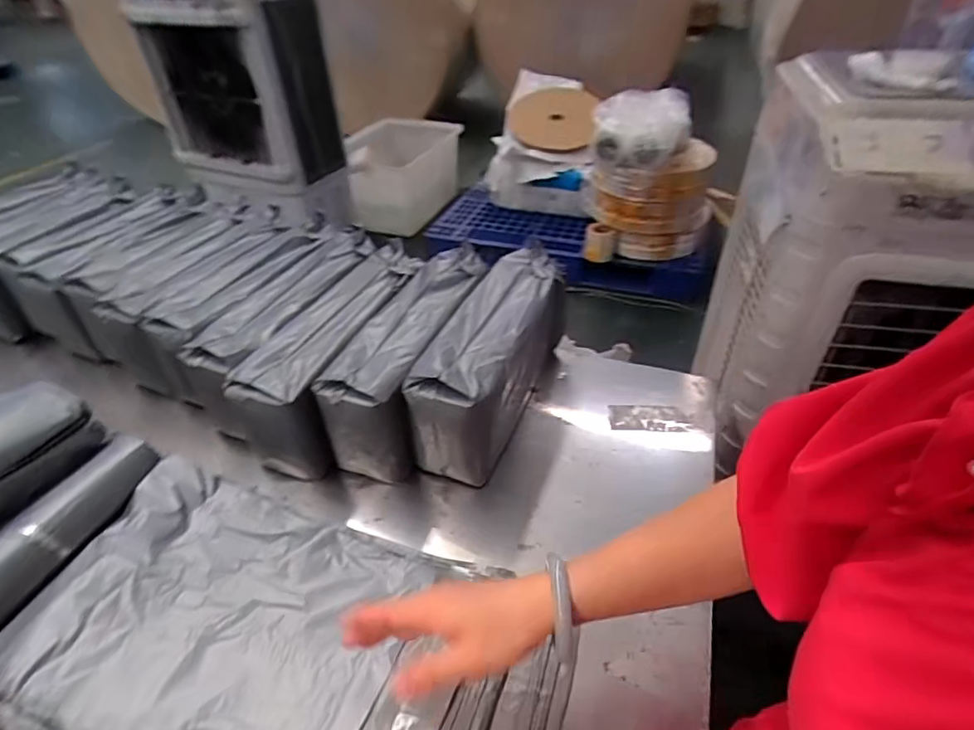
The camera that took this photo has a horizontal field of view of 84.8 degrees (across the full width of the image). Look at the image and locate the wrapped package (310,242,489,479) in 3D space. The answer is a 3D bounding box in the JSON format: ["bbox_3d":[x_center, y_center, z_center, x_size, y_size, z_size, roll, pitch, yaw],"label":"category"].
[{"bbox_3d":[-0.090,-0.017,0.683,0.094,0.129,0.304,10,42,14],"label":"wrapped package"}]

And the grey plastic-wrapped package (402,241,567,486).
[{"bbox_3d":[0.008,-0.016,0.680,0.097,0.134,0.312,14,43,18],"label":"grey plastic-wrapped package"}]

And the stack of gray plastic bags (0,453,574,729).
[{"bbox_3d":[-0.179,0.241,0.464,0.461,0.050,0.247,11,43,15],"label":"stack of gray plastic bags"}]

